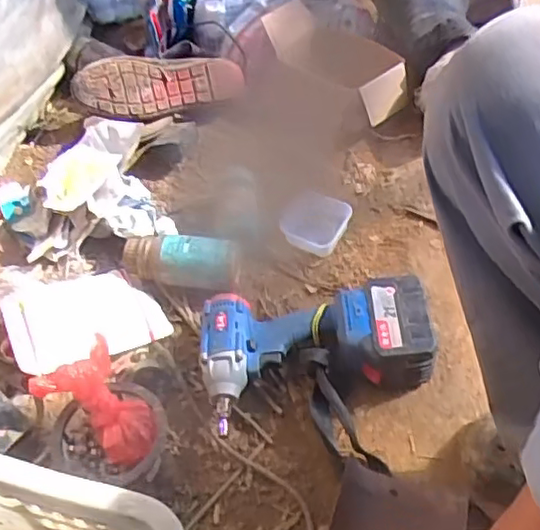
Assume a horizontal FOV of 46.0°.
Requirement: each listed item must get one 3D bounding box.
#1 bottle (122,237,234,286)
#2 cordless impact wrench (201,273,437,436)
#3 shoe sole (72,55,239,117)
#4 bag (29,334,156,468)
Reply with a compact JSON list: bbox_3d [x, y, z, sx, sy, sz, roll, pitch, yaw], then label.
[{"bbox_3d":[-0.123,-0.012,0.849,0.144,0.055,0.059,8,52,9],"label":"bottle"},{"bbox_3d":[0.051,0.091,0.740,0.257,0.083,0.155,-7,51,-3],"label":"cordless impact wrench"},{"bbox_3d":[-0.181,-0.298,1.055,0.269,0.040,0.102,-14,90,-14],"label":"shoe sole"},{"bbox_3d":[-0.173,0.146,0.668,0.132,0.034,0.081,47,63,-1],"label":"bag"}]

